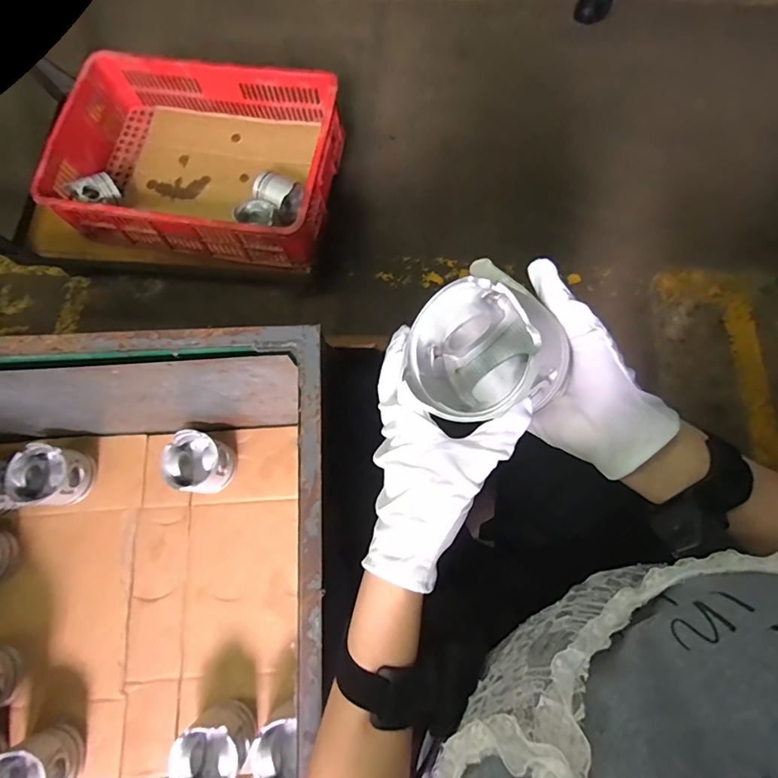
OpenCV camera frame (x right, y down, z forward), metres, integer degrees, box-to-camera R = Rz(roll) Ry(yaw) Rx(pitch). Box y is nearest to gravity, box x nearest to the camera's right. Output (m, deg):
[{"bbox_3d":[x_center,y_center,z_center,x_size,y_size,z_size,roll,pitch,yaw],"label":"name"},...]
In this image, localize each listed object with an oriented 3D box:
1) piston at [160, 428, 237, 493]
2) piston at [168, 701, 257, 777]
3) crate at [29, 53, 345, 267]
[{"bbox_3d":[-0.313,0.126,0.737,0.103,0.083,0.093,31,75,8],"label":"piston"},{"bbox_3d":[-0.245,0.505,0.622,0.092,0.086,0.101,0,73,-1],"label":"piston"},{"bbox_3d":[-0.436,-0.530,1.034,0.598,0.171,0.400,9,73,2],"label":"crate"}]

